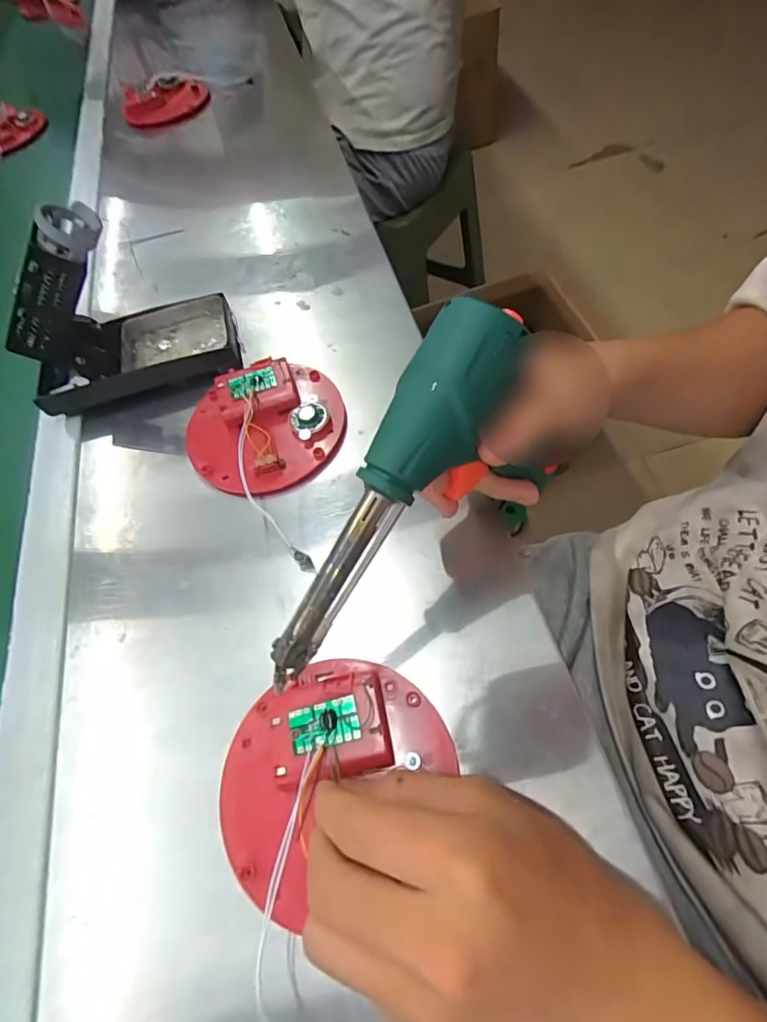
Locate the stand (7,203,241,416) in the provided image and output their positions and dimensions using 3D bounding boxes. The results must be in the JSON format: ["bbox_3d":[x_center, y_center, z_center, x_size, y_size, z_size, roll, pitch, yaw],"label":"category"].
[{"bbox_3d":[-0.219,-0.159,0.368,0.166,0.107,0.087,-18,60,0],"label":"stand"}]

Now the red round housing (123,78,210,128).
[{"bbox_3d":[-0.310,-0.596,0.696,0.109,0.037,0.079,0,62,9],"label":"red round housing"}]

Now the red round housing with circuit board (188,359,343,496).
[{"bbox_3d":[-0.090,-0.067,0.364,0.117,0.024,0.111,-1,60,1],"label":"red round housing with circuit board"}]

